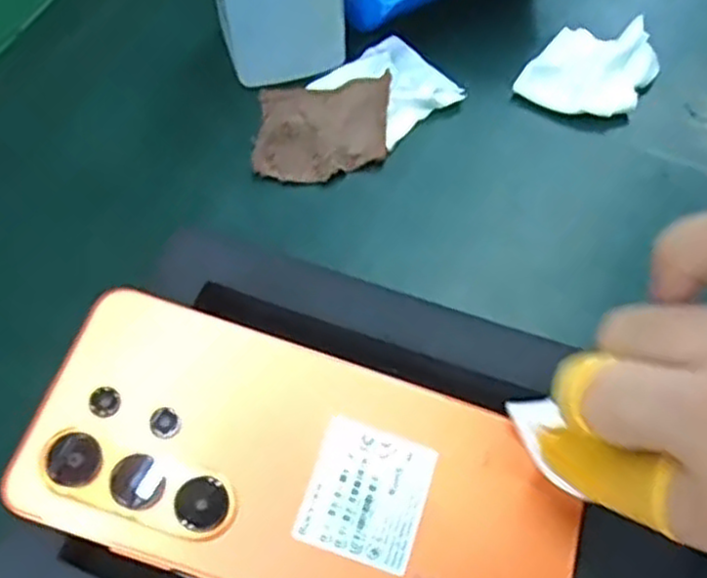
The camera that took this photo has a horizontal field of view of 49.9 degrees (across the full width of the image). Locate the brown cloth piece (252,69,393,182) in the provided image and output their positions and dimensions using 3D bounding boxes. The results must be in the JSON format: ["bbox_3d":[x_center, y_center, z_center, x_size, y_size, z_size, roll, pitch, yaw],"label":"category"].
[{"bbox_3d":[-0.014,-0.071,0.335,0.057,0.010,0.049,2,59,4],"label":"brown cloth piece"}]

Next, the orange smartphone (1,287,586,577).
[{"bbox_3d":[-0.013,0.058,0.236,0.167,0.007,0.080,21,61,2],"label":"orange smartphone"}]

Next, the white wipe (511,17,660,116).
[{"bbox_3d":[0.109,-0.100,0.349,0.051,0.022,0.052,29,64,19],"label":"white wipe"}]

